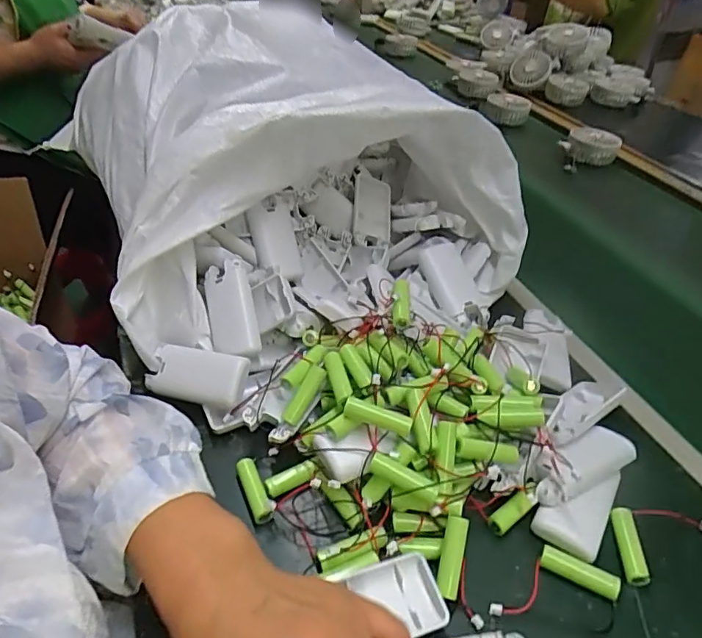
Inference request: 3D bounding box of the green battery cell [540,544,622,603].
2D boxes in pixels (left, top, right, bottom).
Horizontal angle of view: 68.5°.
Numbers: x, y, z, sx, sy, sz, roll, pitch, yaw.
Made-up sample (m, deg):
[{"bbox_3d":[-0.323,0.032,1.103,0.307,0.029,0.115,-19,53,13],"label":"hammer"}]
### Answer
[{"bbox_3d":[0.153,0.170,0.346,0.050,0.010,0.014,18,42,20],"label":"green battery cell"}]

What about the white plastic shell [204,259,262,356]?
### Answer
[{"bbox_3d":[-0.108,-0.009,0.463,0.044,0.014,0.090,-16,75,17],"label":"white plastic shell"}]

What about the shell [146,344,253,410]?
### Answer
[{"bbox_3d":[-0.131,0.047,0.439,0.088,0.015,0.045,10,77,19],"label":"shell"}]

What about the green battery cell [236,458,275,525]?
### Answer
[{"bbox_3d":[-0.072,0.127,0.384,0.014,0.017,0.050,-17,42,-21],"label":"green battery cell"}]

